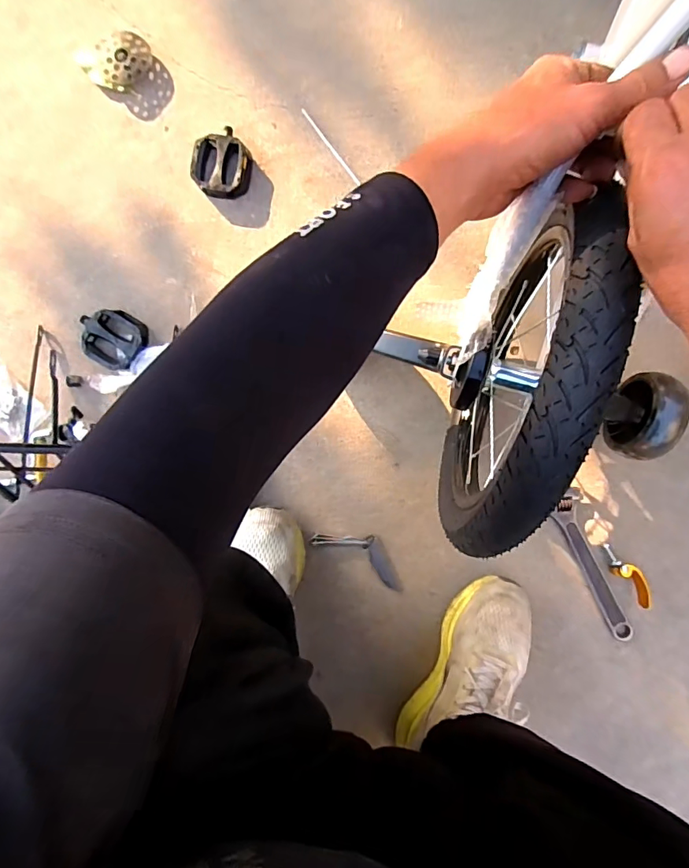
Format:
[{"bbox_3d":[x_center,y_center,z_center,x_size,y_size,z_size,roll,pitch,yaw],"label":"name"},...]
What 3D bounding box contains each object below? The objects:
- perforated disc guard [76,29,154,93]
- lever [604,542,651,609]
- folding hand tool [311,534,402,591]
[{"bbox_3d":[-0.309,-0.506,0.623,0.090,0.017,0.077,-31,88,1],"label":"perforated disc guard"},{"bbox_3d":[0.370,0.187,0.591,0.024,0.019,0.098,-38,88,1],"label":"lever"},{"bbox_3d":[0.025,0.158,0.610,0.134,0.012,0.047,31,90,2],"label":"folding hand tool"}]

